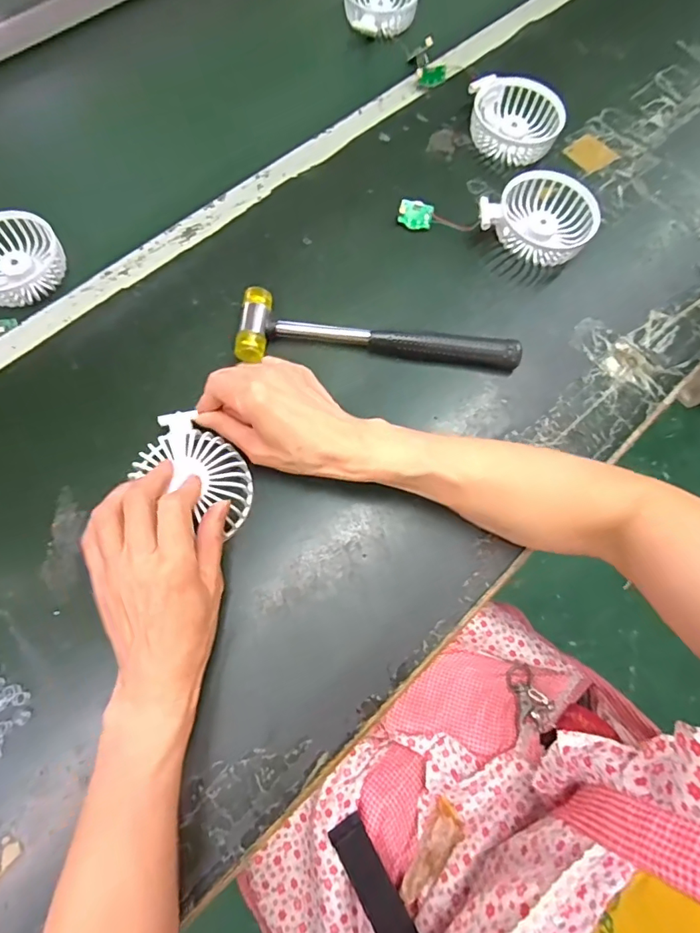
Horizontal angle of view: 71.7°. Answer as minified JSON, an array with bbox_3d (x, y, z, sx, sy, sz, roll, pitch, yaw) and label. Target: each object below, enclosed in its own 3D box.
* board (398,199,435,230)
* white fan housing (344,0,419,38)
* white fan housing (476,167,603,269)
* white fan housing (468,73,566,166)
[{"bbox_3d":[0.063,-0.243,0.464,0.032,0.007,0.026,15,93,-6],"label":"board"},{"bbox_3d":[0.039,-0.571,0.593,0.089,0.032,0.090,3,71,-1],"label":"white fan housing"},{"bbox_3d":[0.179,-0.233,0.464,0.095,0.034,0.089,1,71,-2],"label":"white fan housing"},{"bbox_3d":[0.170,-0.359,0.503,0.091,0.034,0.090,3,71,-1],"label":"white fan housing"}]

